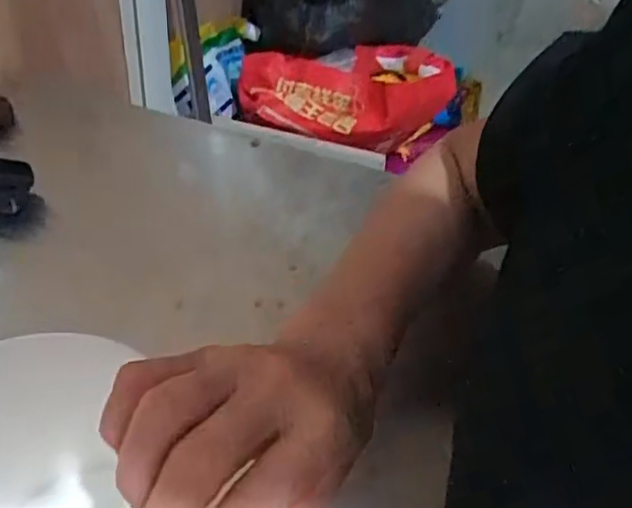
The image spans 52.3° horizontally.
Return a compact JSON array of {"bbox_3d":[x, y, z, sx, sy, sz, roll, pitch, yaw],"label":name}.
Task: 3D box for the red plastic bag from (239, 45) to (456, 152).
[{"bbox_3d":[0.047,-0.245,0.999,0.325,0.093,0.153,2,49,2],"label":"red plastic bag"}]

